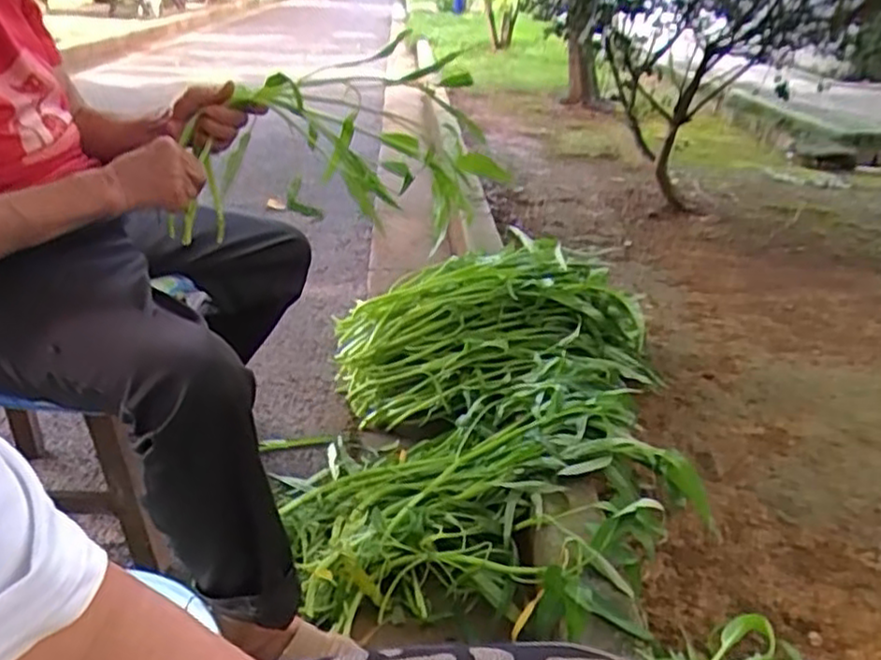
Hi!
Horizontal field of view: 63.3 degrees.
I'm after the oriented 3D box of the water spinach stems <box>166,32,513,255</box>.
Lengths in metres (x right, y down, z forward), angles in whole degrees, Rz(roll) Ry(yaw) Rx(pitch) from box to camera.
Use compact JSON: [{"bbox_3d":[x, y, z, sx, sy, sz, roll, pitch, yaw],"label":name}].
[{"bbox_3d":[-0.112,-0.213,0.910,0.415,0.242,0.237,-6,29,-35],"label":"water spinach stems"}]

